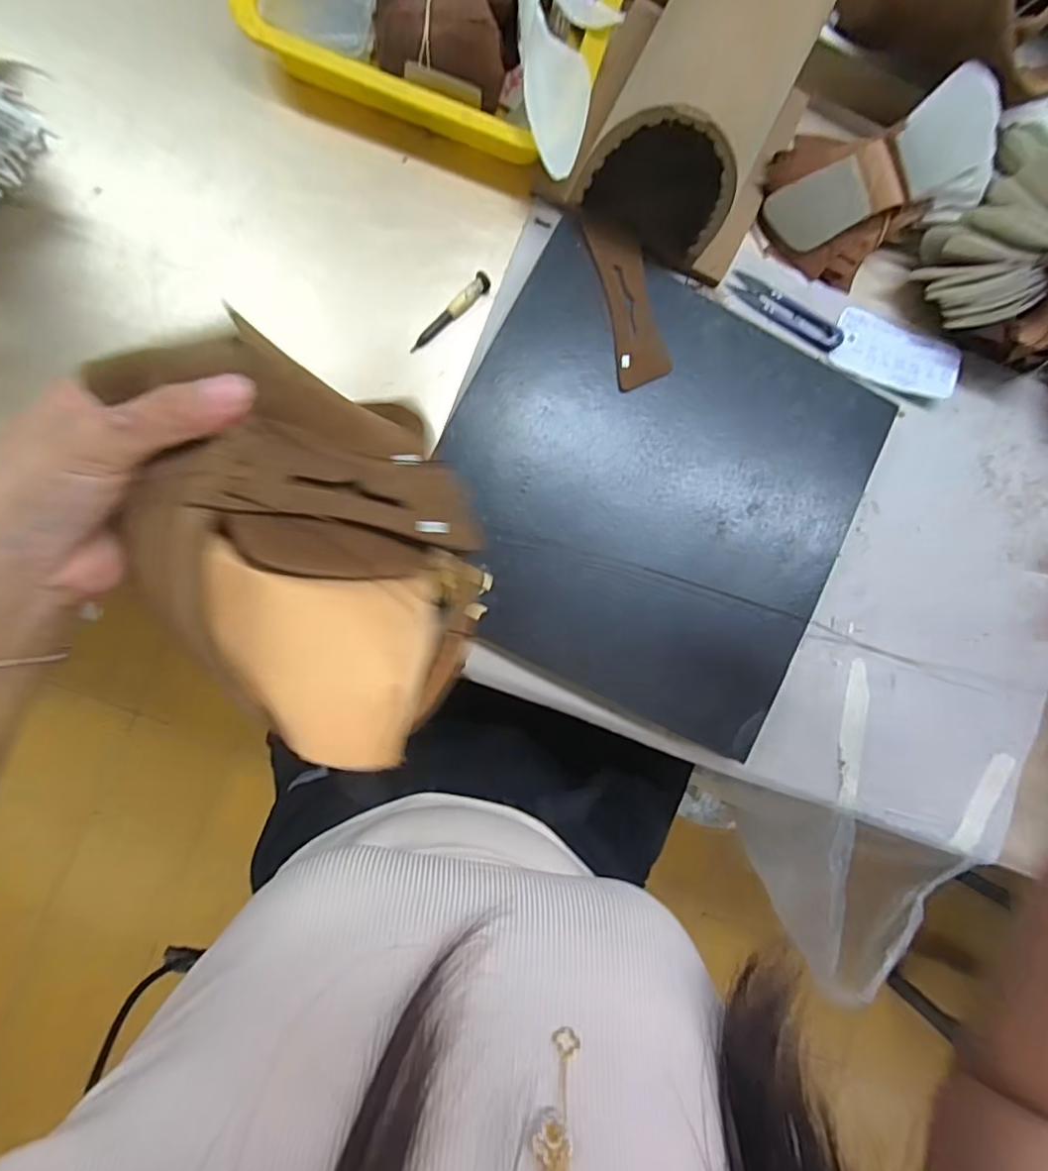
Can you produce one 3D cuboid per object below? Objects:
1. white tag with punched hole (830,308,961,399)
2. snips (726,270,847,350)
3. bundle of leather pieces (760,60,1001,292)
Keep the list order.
[{"bbox_3d":[0.305,-0.190,0.469,0.100,0.007,0.052,23,82,4],"label":"white tag with punched hole"},{"bbox_3d":[0.211,-0.219,0.458,0.098,0.008,0.021,33,85,-3],"label":"snips"},{"bbox_3d":[0.271,-0.302,0.432,0.148,0.079,0.101,-12,88,-6],"label":"bundle of leather pieces"}]

